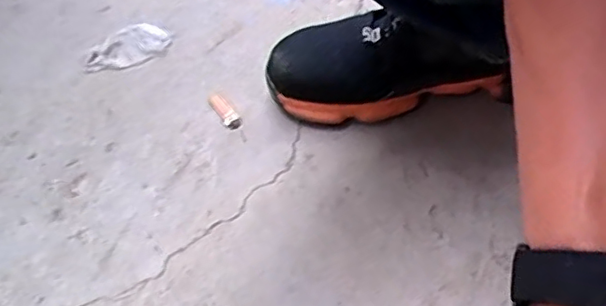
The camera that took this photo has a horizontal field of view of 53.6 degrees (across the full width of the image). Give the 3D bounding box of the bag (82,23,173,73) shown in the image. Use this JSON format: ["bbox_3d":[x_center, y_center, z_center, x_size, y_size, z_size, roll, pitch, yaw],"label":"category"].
[{"bbox_3d":[-0.185,-0.110,0.625,0.090,0.007,0.059,-24,55,-12],"label":"bag"}]

